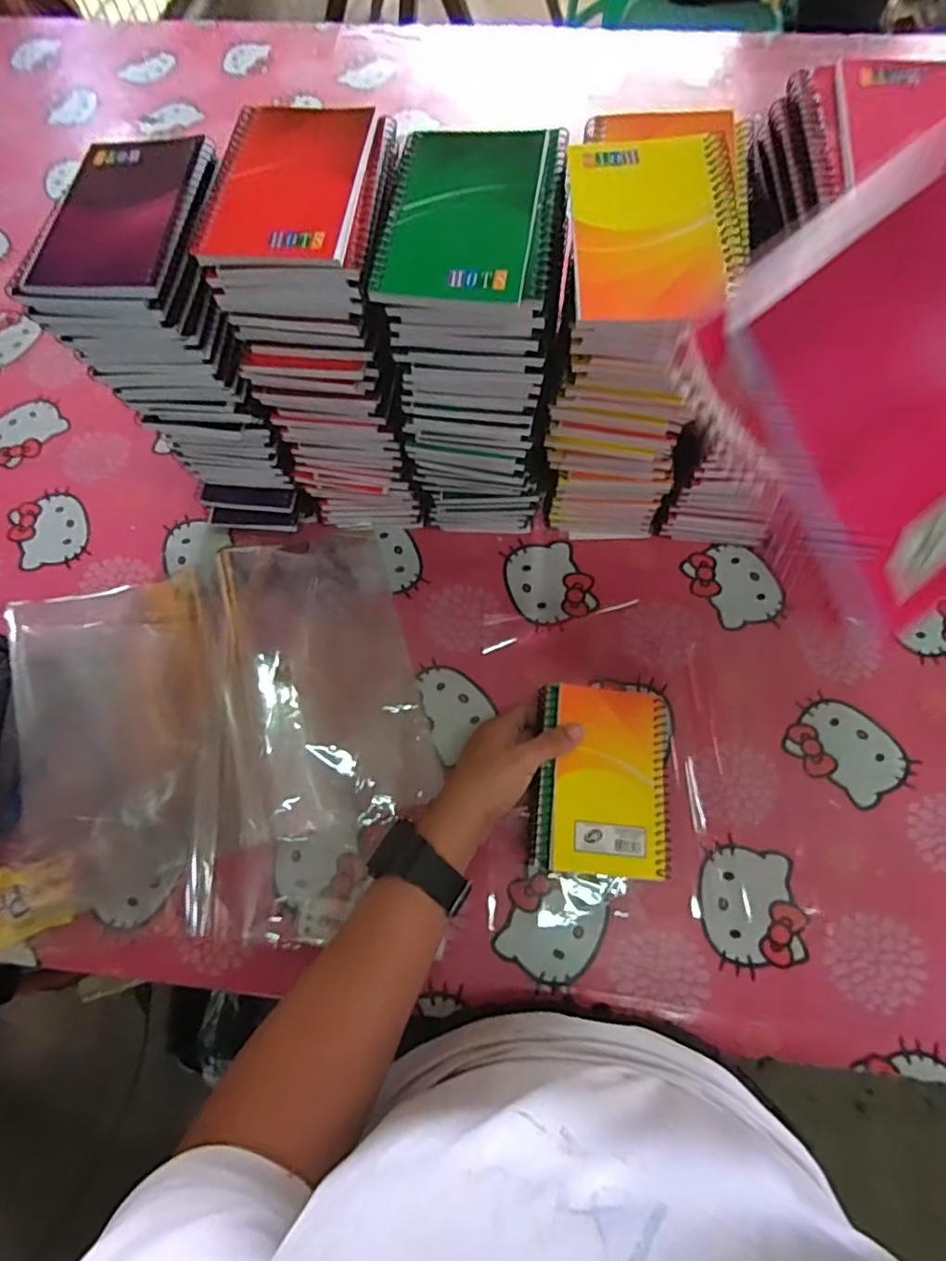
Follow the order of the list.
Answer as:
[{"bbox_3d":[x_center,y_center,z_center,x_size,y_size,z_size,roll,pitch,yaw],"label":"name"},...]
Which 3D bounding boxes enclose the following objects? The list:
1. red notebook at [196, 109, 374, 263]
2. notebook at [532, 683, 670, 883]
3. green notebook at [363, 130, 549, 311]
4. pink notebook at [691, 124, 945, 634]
[{"bbox_3d":[-0.107,-0.256,0.341,0.083,0.012,0.122,5,69,4],"label":"red notebook"},{"bbox_3d":[0.094,0.107,0.430,0.093,0.016,0.130,4,69,4],"label":"notebook"},{"bbox_3d":[-0.006,-0.230,0.330,0.082,0.016,0.126,7,69,5],"label":"green notebook"},{"bbox_3d":[0.136,-0.067,0.190,0.093,0.006,0.131,-39,113,4],"label":"pink notebook"}]

